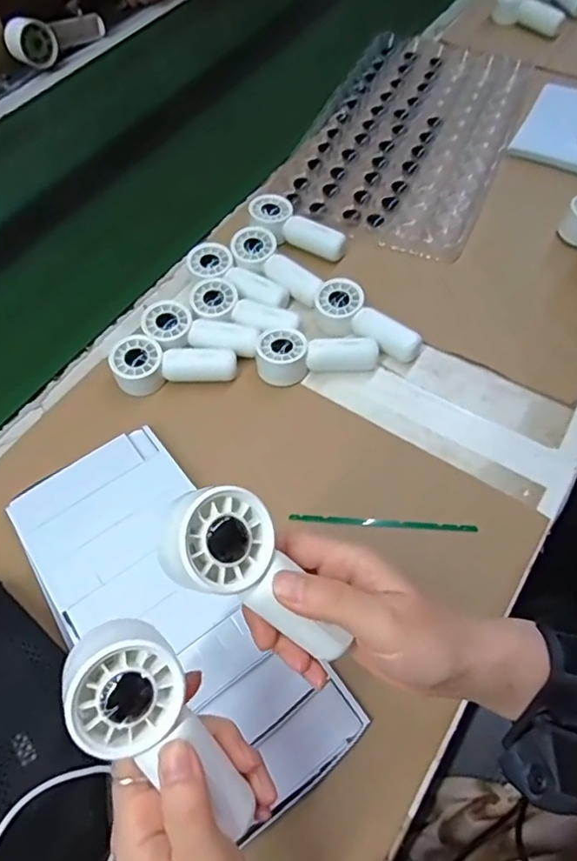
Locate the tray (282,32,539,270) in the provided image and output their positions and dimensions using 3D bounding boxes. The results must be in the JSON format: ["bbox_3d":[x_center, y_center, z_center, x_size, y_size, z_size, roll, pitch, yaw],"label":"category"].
[{"bbox_3d":[0.150,-0.380,0.692,0.234,0.013,0.400,19,63,14],"label":"tray"}]

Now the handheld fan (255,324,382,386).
[{"bbox_3d":[0.027,-0.065,0.511,0.108,0.031,0.049,8,61,9],"label":"handheld fan"}]

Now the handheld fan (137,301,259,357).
[{"bbox_3d":[-0.084,-0.089,0.524,0.108,0.027,0.054,13,62,11],"label":"handheld fan"}]

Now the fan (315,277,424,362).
[{"bbox_3d":[0.075,-0.104,0.532,0.111,0.033,0.043,34,68,21],"label":"fan"}]

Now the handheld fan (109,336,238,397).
[{"bbox_3d":[-0.105,-0.061,0.512,0.111,0.037,0.055,-12,60,-3],"label":"handheld fan"}]

